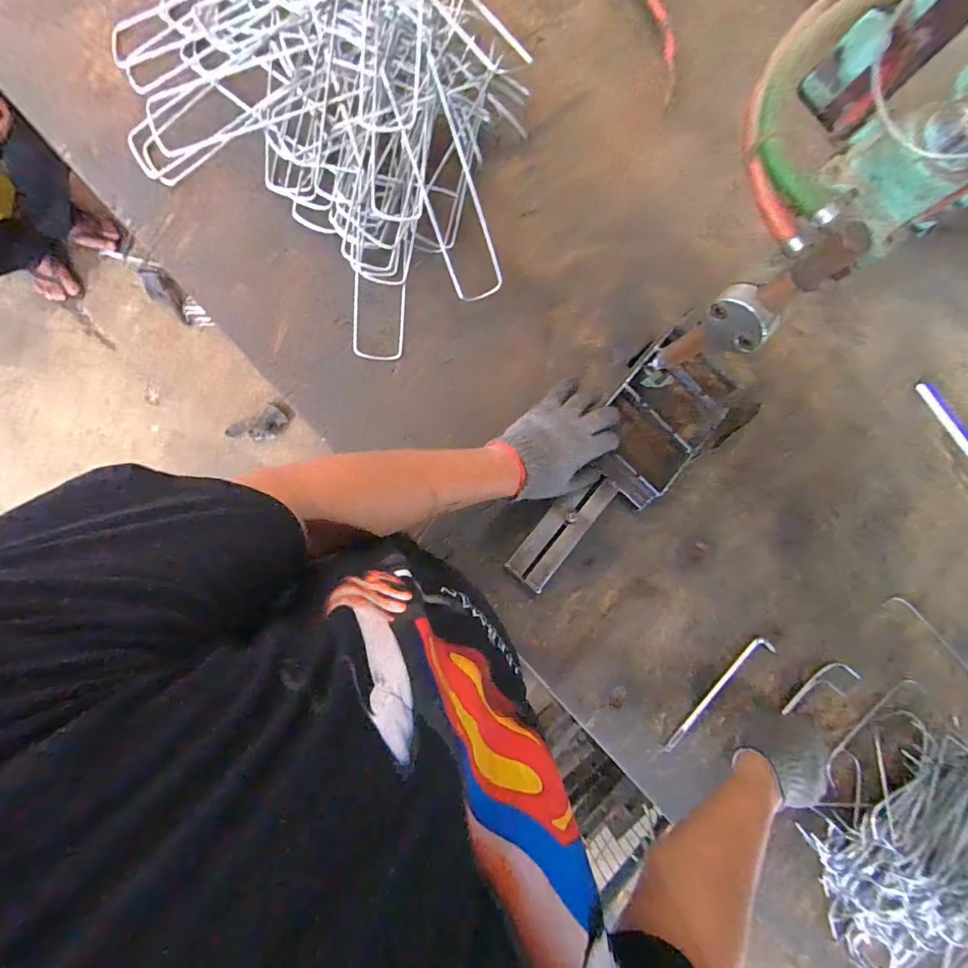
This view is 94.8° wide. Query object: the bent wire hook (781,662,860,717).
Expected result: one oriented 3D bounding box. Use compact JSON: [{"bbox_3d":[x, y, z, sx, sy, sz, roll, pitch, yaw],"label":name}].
[{"bbox_3d":[0.467,0.288,0.622,0.115,0.013,0.044,-36,93,5],"label":"bent wire hook"}]

